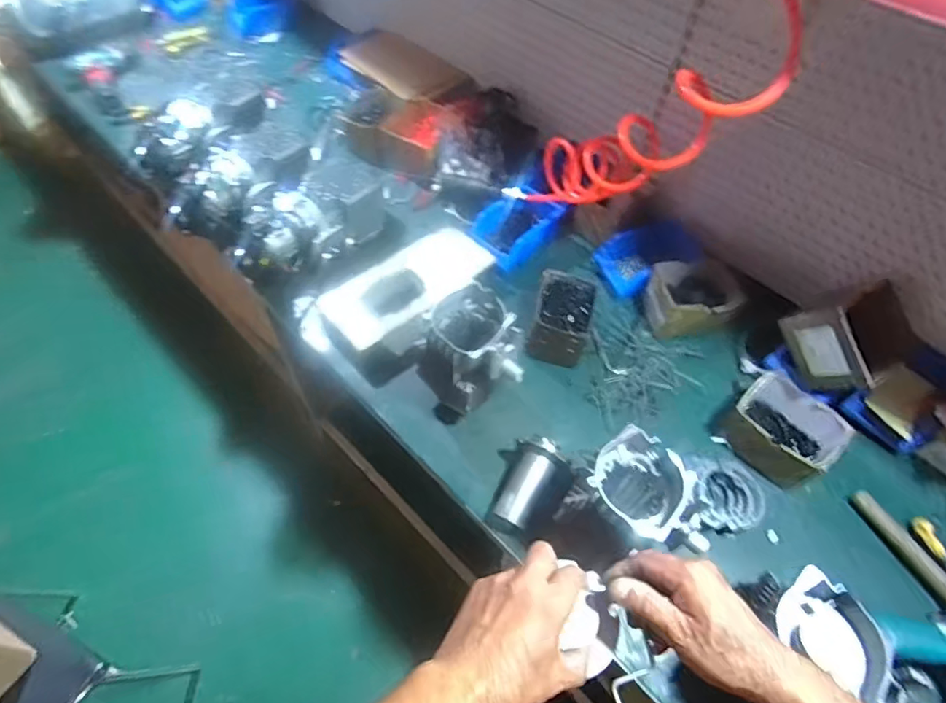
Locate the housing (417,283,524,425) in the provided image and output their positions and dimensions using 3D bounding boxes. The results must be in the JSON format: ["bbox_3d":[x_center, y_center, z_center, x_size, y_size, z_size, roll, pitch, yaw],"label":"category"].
[{"bbox_3d":[-0.004,0.014,0.852,0.140,0.208,0.148,-8,57,-9],"label":"housing"}]

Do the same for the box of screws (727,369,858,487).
[{"bbox_3d":[0.499,0.130,0.862,0.148,0.099,0.124,40,63,21],"label":"box of screws"}]

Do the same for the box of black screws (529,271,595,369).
[{"bbox_3d":[0.159,-0.059,0.966,0.094,0.090,0.159,12,57,5],"label":"box of black screws"}]

